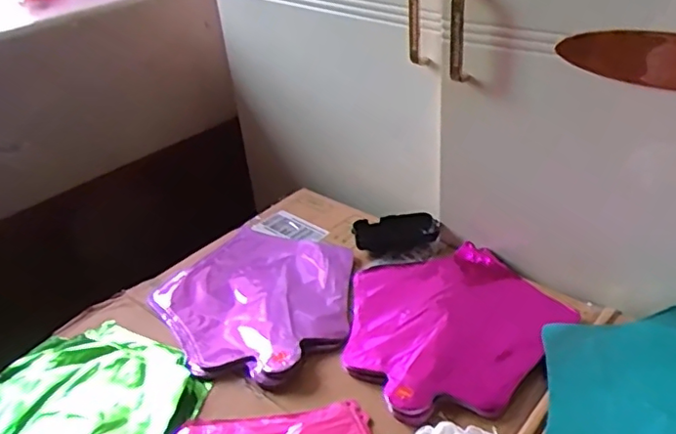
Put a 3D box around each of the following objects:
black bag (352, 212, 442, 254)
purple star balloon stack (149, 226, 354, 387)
[{"bbox_3d":[0.077,0.021,0.791,0.109,0.021,0.053,-9,33,-5],"label":"black bag"},{"bbox_3d":[-0.091,0.091,0.708,0.227,0.030,0.241,-31,41,-34],"label":"purple star balloon stack"}]

